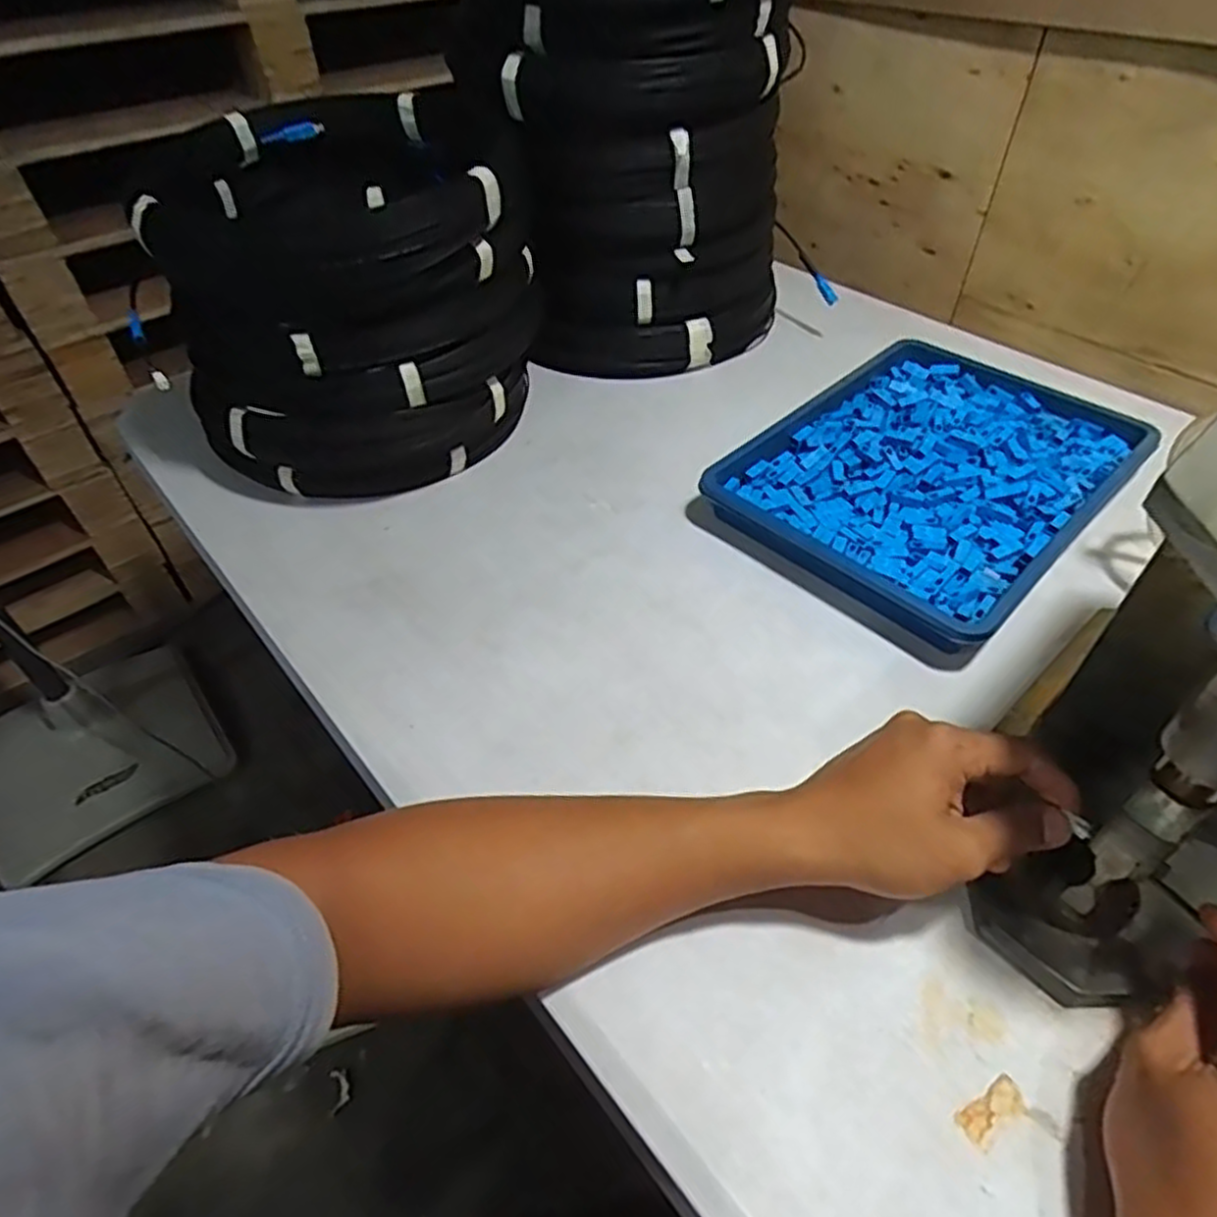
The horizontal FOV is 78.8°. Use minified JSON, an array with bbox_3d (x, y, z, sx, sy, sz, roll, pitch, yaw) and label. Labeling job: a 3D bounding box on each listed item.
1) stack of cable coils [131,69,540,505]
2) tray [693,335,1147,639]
[{"bbox_3d":[-0.213,-0.259,0.623,0.291,0.223,0.281,-24,50,-20],"label":"stack of cable coils"},{"bbox_3d":[0.265,-0.116,0.605,0.237,0.034,0.305,35,56,29],"label":"tray"}]

